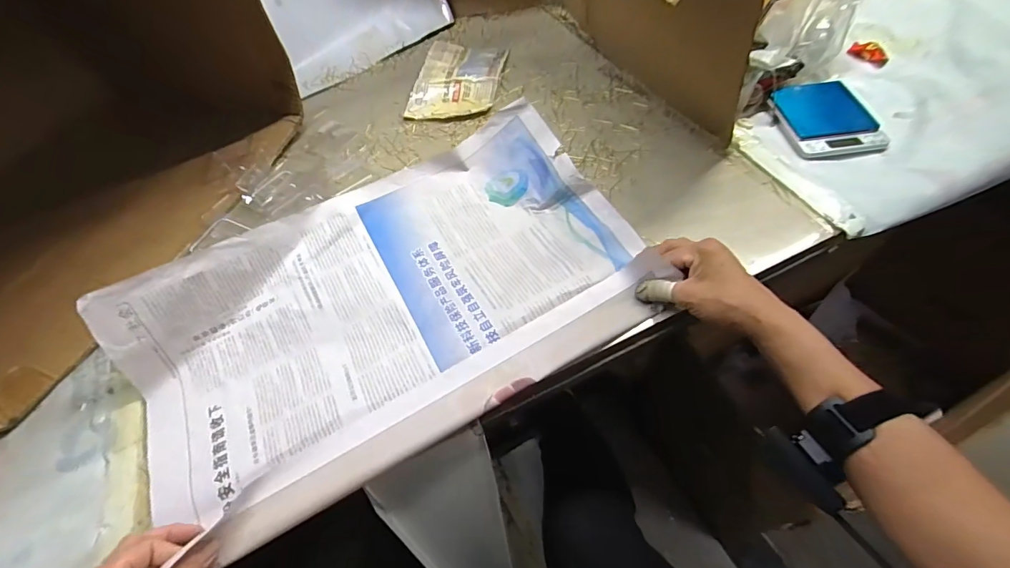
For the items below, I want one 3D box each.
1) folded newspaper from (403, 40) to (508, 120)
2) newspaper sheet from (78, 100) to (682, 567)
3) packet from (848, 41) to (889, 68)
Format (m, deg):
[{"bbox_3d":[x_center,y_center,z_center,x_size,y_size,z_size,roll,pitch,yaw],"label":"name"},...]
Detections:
[{"bbox_3d":[-0.075,-0.341,0.725,0.137,0.019,0.196,5,57,9],"label":"folded newspaper"},{"bbox_3d":[-0.124,0.012,0.466,0.530,0.076,0.312,-29,61,-12],"label":"newspaper sheet"},{"bbox_3d":[0.538,-0.342,0.652,0.026,0.017,0.053,-24,60,-10],"label":"packet"}]

